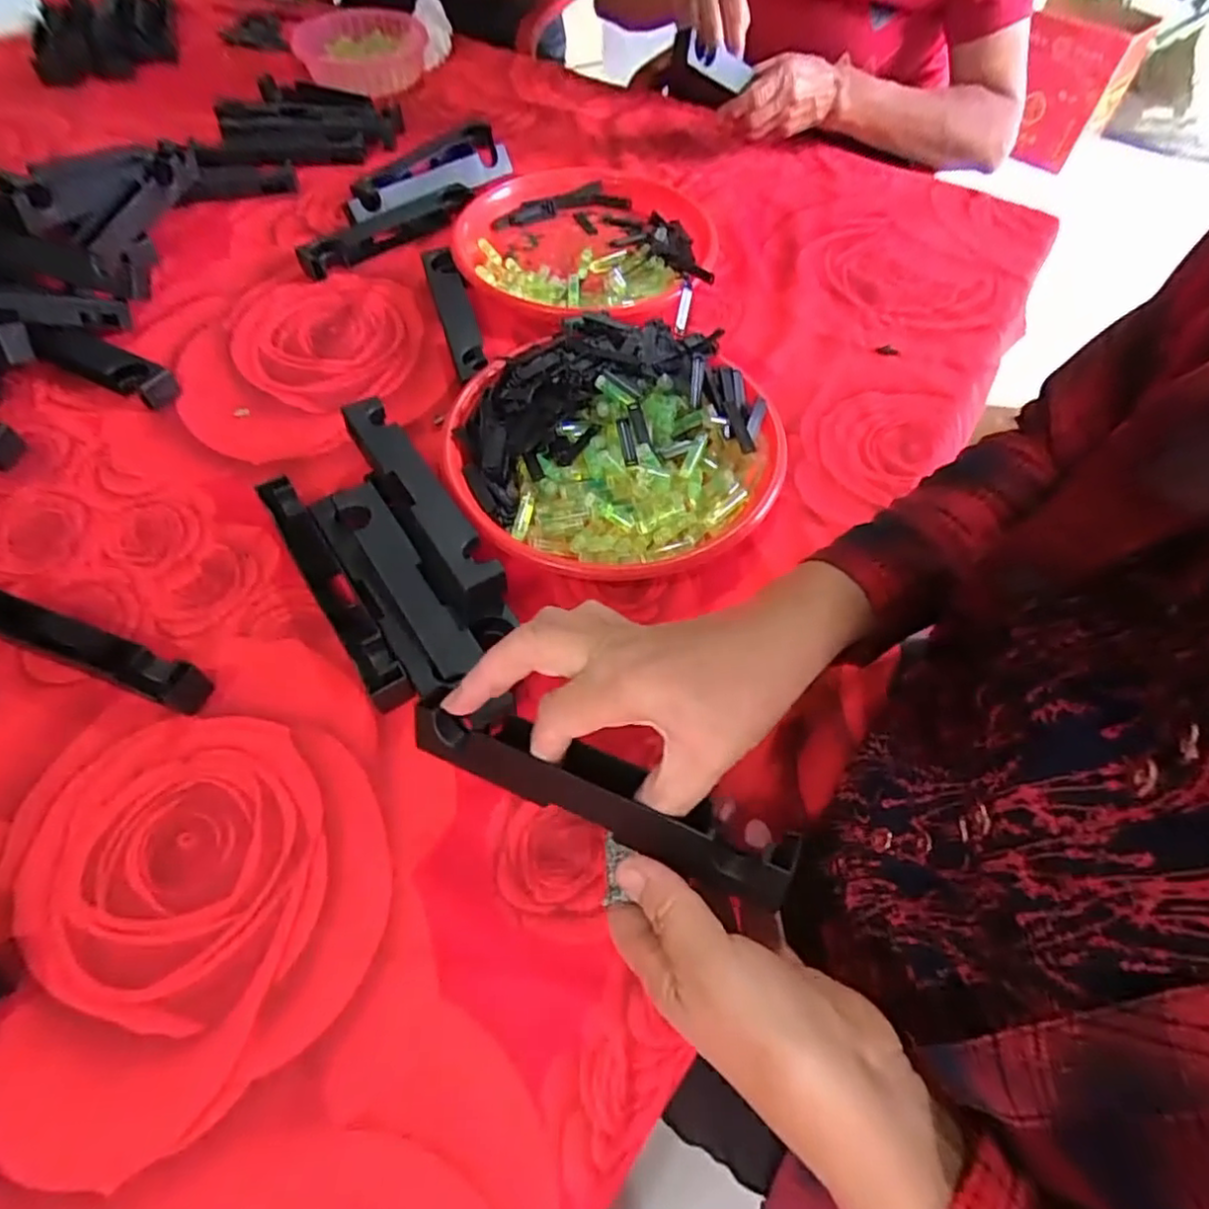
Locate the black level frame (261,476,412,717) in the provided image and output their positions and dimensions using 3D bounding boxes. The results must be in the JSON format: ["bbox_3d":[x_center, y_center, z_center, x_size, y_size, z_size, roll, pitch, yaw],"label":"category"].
[{"bbox_3d":[-0.183,-0.012,0.453,0.025,0.030,0.197,-30,65,-18],"label":"black level frame"}]

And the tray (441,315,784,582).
[{"bbox_3d":[0.009,-0.121,0.515,0.241,0.049,0.241,8,60,3],"label":"tray"}]

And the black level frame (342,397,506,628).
[{"bbox_3d":[-0.128,-0.071,0.459,0.039,0.022,0.196,-29,65,-18],"label":"black level frame"}]

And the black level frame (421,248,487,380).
[{"bbox_3d":[-0.135,-0.266,0.612,0.032,0.019,0.171,-15,61,-10],"label":"black level frame"}]

